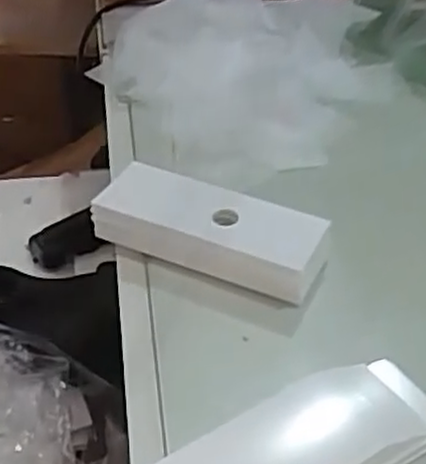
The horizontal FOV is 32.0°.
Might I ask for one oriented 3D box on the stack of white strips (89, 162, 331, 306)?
[{"bbox_3d":[-0.001,-0.002,0.477,0.150,0.036,0.054,17,43,19],"label":"stack of white strips"}]

